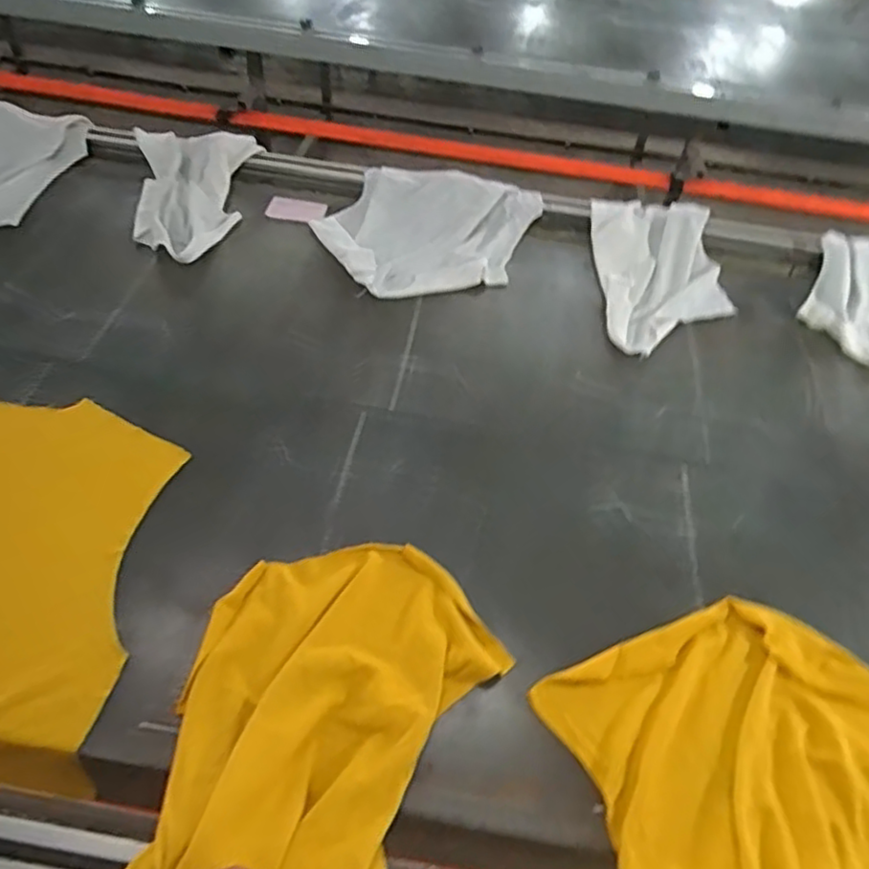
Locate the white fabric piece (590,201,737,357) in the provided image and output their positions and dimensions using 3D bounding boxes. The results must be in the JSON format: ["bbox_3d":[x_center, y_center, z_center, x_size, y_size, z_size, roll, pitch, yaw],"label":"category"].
[{"bbox_3d":[0.440,-0.312,1.282,0.250,0.049,0.425,4,50,-1],"label":"white fabric piece"}]

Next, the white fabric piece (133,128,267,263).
[{"bbox_3d":[-0.473,-0.494,1.350,0.252,0.064,0.458,-7,52,-12],"label":"white fabric piece"}]

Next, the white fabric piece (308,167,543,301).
[{"bbox_3d":[-0.005,-0.423,1.325,0.374,0.035,0.462,30,54,19],"label":"white fabric piece"}]

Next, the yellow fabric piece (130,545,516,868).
[{"bbox_3d":[-0.142,0.307,0.741,0.309,0.032,0.440,28,53,18],"label":"yellow fabric piece"}]

